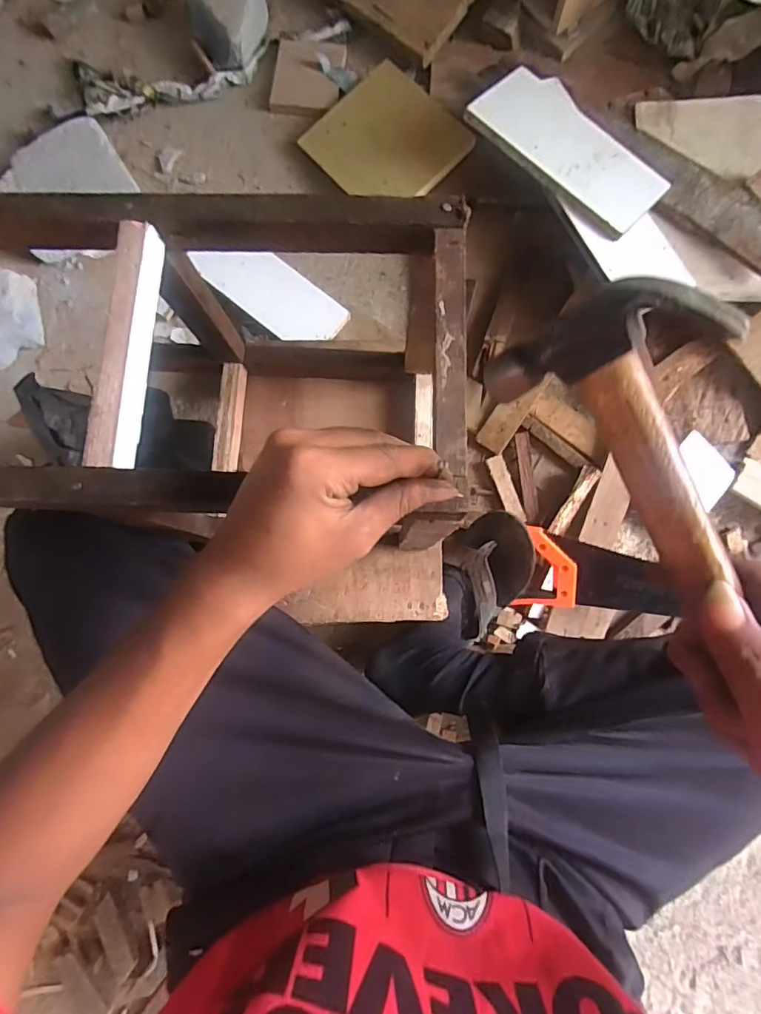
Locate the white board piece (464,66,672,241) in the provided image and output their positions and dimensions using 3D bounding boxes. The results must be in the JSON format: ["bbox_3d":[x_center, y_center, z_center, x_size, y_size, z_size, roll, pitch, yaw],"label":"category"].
[{"bbox_3d":[0.274,-0.521,0.727,0.288,0.017,0.154,44,77,4],"label":"white board piece"}]

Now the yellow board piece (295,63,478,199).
[{"bbox_3d":[0.010,-0.590,0.808,0.219,0.021,0.193,44,95,3],"label":"yellow board piece"}]

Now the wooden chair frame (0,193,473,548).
[{"bbox_3d":[-0.105,-0.089,0.438,0.325,0.266,0.209,2,83,2],"label":"wooden chair frame"}]

